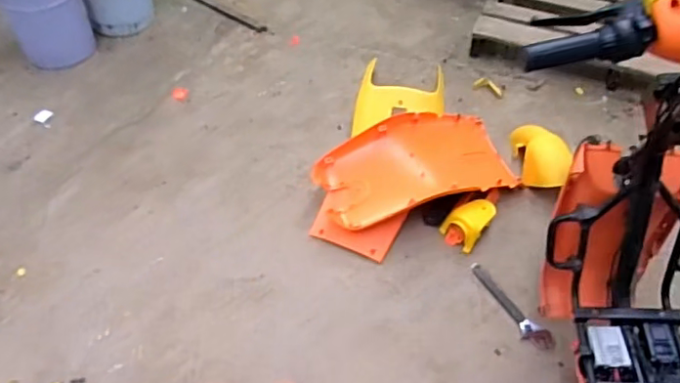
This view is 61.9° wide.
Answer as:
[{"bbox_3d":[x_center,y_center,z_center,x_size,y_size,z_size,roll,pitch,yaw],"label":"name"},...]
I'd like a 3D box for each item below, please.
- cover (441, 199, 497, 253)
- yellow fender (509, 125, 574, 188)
[{"bbox_3d":[0.388,0.091,1.707,0.115,0.071,0.169,32,57,24],"label":"cover"},{"bbox_3d":[0.642,-0.117,1.853,0.106,0.153,0.256,-8,51,-6],"label":"yellow fender"}]

